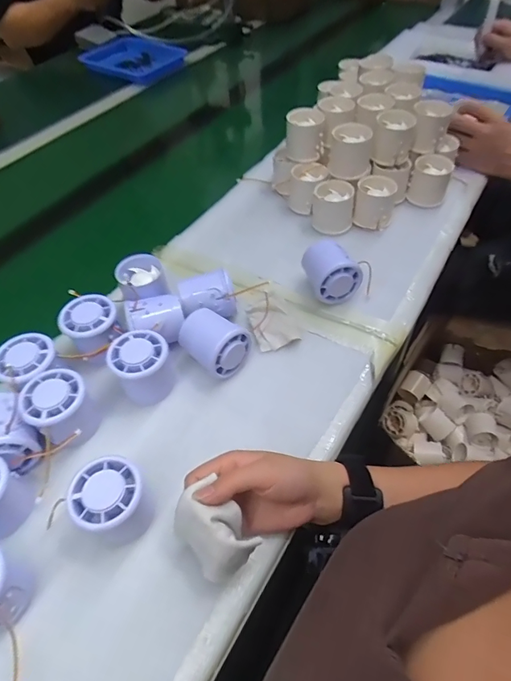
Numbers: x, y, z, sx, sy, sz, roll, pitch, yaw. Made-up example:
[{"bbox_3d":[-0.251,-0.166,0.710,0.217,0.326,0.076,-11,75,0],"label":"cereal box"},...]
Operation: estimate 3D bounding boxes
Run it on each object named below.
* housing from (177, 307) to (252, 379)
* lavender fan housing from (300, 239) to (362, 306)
[{"bbox_3d":[-0.045,0.006,0.443,0.065,0.056,0.047,29,58,23],"label":"housing"},{"bbox_3d":[0.088,-0.083,0.502,0.047,0.051,0.072,-15,53,-9],"label":"lavender fan housing"}]

